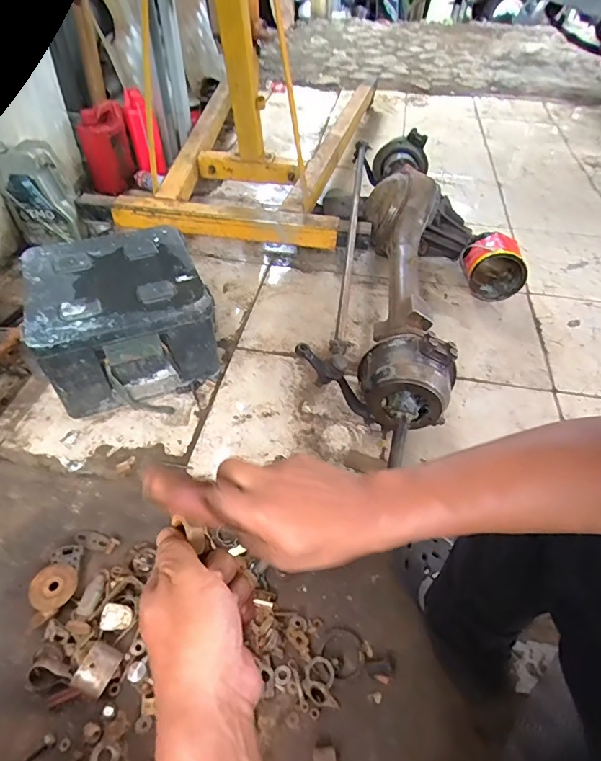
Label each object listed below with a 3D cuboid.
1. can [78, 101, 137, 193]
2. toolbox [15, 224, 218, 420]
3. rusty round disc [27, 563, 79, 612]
[{"bbox_3d":[-0.659,-0.796,1.488,0.101,0.252,0.137,12,49,9],"label":"can"},{"bbox_3d":[-0.414,-0.146,1.055,0.354,0.263,0.350,-15,49,-15],"label":"toolbox"},{"bbox_3d":[-0.410,0.341,0.722,0.073,0.010,0.071,0,48,0],"label":"rusty round disc"}]

